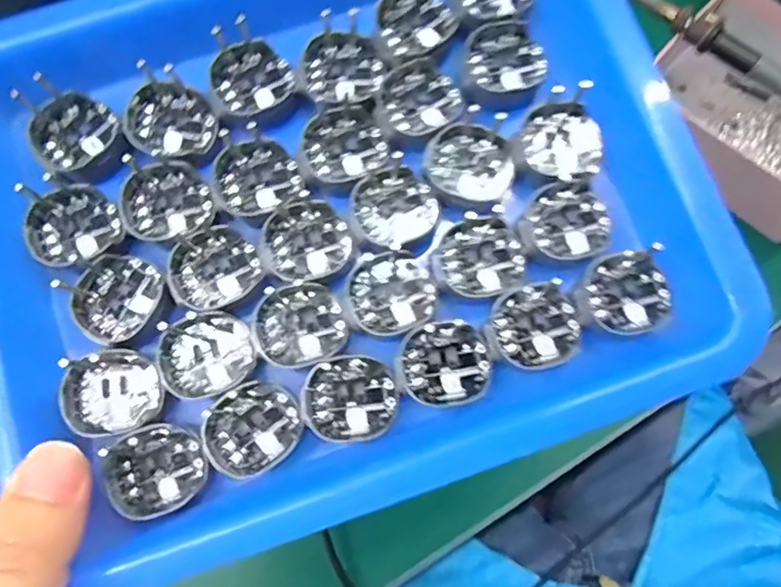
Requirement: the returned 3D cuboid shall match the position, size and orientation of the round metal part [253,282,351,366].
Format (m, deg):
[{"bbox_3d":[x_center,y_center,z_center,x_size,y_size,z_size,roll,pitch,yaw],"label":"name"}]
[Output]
[{"bbox_3d":[-0.028,0.009,0.171,0.029,0.004,0.025,-13,70,-3],"label":"round metal part"}]

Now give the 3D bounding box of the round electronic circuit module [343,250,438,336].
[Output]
[{"bbox_3d":[0.000,0.000,0.172,0.027,0.004,0.025,-5,70,-1],"label":"round electronic circuit module"}]

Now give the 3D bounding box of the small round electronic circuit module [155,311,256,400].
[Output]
[{"bbox_3d":[-0.057,0.018,0.169,0.029,0.004,0.026,-7,70,-1],"label":"small round electronic circuit module"}]

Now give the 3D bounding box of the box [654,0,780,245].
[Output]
[{"bbox_3d":[0.289,-0.142,0.427,0.163,0.059,0.147,42,76,14],"label":"box"}]

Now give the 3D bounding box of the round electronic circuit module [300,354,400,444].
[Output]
[{"bbox_3d":[-0.012,0.032,0.166,0.029,0.004,0.025,-4,70,0],"label":"round electronic circuit module"}]

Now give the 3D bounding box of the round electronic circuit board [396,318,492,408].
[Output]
[{"bbox_3d":[0.016,0.021,0.167,0.027,0.004,0.025,-7,70,-1],"label":"round electronic circuit board"}]

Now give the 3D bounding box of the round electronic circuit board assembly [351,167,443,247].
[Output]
[{"bbox_3d":[0.001,-0.028,0.177,0.027,0.004,0.025,42,76,15],"label":"round electronic circuit board assembly"}]

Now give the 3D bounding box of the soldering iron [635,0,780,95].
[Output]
[{"bbox_3d":[0.263,-0.175,0.401,0.213,0.020,0.023,42,76,14],"label":"soldering iron"}]

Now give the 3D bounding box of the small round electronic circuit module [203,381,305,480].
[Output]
[{"bbox_3d":[-0.041,0.040,0.163,0.029,0.006,0.024,-26,72,-8],"label":"small round electronic circuit module"}]

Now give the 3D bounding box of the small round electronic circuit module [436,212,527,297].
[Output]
[{"bbox_3d":[0.028,-0.012,0.174,0.026,0.004,0.026,-37,74,-11],"label":"small round electronic circuit module"}]

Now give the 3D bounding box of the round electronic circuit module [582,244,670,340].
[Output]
[{"bbox_3d":[0.074,0.000,0.169,0.026,0.005,0.026,-18,71,-5],"label":"round electronic circuit module"}]

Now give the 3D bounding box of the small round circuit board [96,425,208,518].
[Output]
[{"bbox_3d":[-0.070,0.051,0.160,0.028,0.010,0.024,-37,73,-11],"label":"small round circuit board"}]

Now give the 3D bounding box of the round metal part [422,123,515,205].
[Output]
[{"bbox_3d":[0.025,-0.042,0.177,0.028,0.009,0.023,10,71,5],"label":"round metal part"}]

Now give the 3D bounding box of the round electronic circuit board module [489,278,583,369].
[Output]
[{"bbox_3d":[0.045,0.010,0.169,0.027,0.005,0.025,-17,71,-5],"label":"round electronic circuit board module"}]

